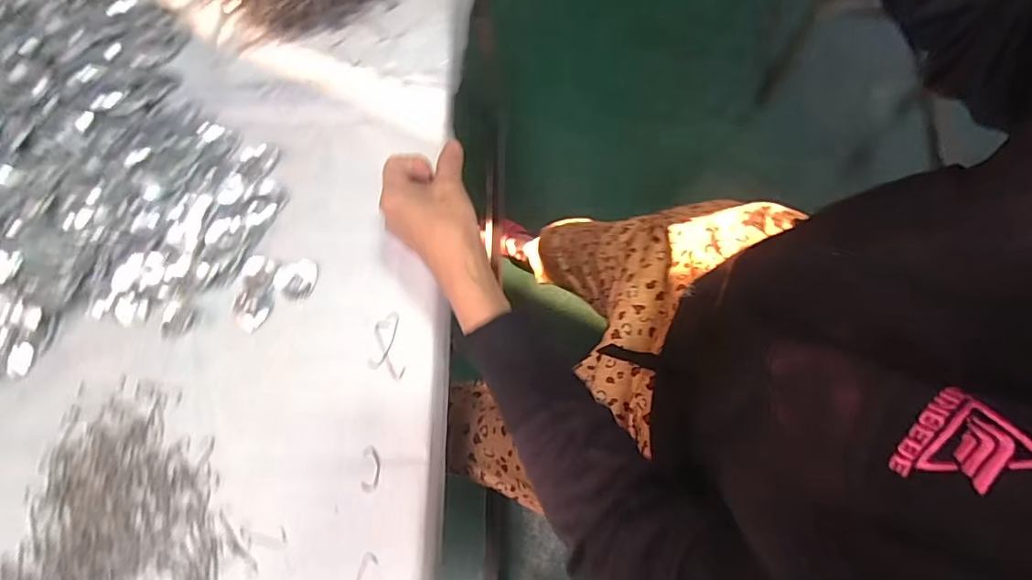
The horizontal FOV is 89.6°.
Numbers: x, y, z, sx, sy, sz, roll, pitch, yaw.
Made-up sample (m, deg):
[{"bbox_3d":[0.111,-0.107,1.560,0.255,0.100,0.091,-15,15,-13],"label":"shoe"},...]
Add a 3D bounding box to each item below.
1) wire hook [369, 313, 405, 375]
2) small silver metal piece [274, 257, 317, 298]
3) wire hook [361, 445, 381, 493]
[{"bbox_3d":[-0.112,0.048,0.461,0.034,0.004,0.057,5,72,8],"label":"wire hook"},{"bbox_3d":[-0.203,-0.010,0.481,0.040,0.005,0.035,-23,71,-2],"label":"small silver metal piece"},{"bbox_3d":[-0.120,0.148,0.431,0.015,0.004,0.037,-1,72,6],"label":"wire hook"}]

